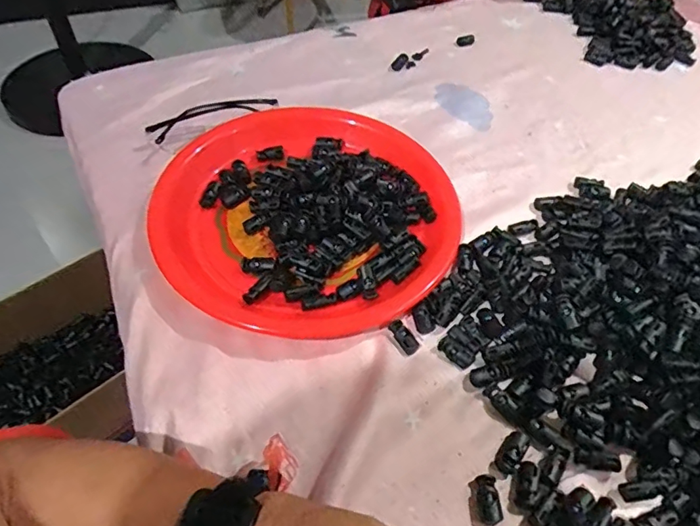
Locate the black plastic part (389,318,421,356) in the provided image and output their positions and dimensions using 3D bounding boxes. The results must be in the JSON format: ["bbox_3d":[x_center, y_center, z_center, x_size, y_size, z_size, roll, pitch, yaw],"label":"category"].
[{"bbox_3d":[0.042,0.056,0.383,0.016,0.010,0.027,-33,59,-23],"label":"black plastic part"}]

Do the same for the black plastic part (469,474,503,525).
[{"bbox_3d":[0.086,0.148,0.315,0.015,0.008,0.027,-8,53,-7],"label":"black plastic part"}]

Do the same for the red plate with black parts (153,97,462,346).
[{"bbox_3d":[-0.042,-0.054,0.461,0.255,0.036,0.273,0,52,0],"label":"red plate with black parts"}]

